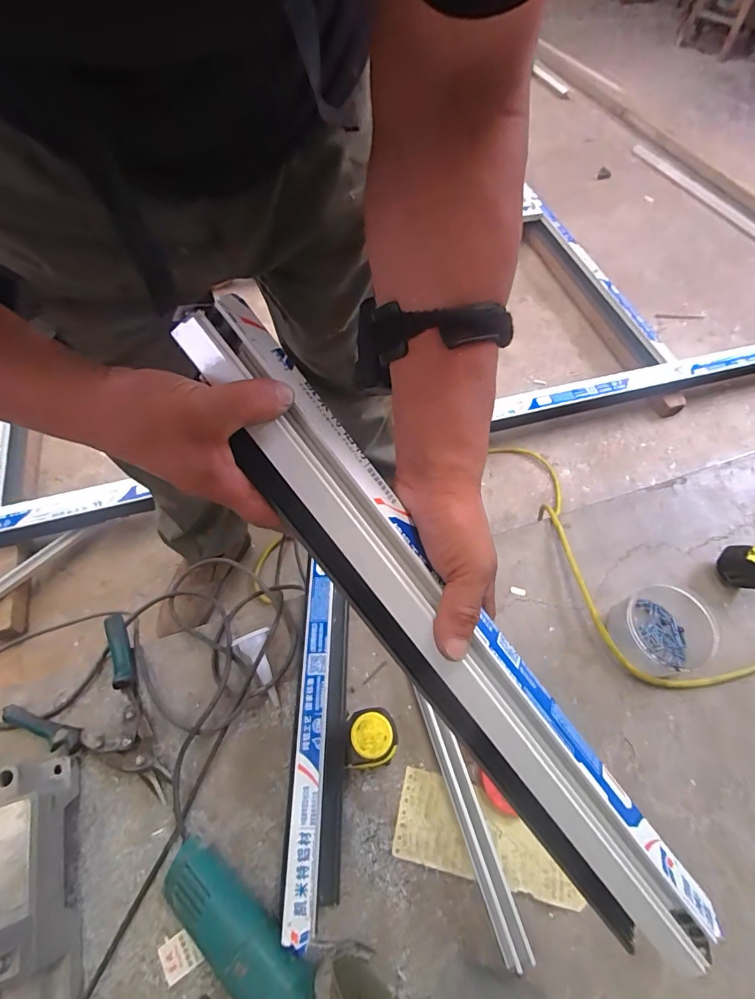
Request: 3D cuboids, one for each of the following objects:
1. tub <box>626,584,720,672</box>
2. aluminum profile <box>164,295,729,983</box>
[{"bbox_3d":[0.378,0.170,0.616,0.101,0.065,0.109,1,60,-2],"label":"tub"},{"bbox_3d":[0.048,0.096,0.316,0.069,0.030,0.527,-38,93,-16],"label":"aluminum profile"}]

